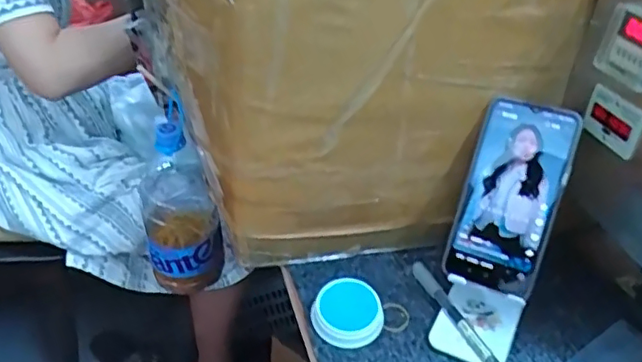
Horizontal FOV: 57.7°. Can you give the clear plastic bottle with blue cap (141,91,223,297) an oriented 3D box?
[{"bbox_3d":[-0.178,0.030,0.740,0.096,0.250,0.086,-4,35,-12],"label":"clear plastic bottle with blue cap"}]

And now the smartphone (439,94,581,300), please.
[{"bbox_3d":[0.162,0.013,0.501,0.074,0.162,0.010,19,6,20],"label":"smartphone"}]

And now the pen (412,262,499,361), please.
[{"bbox_3d":[0.121,0.120,0.534,0.016,0.012,0.130,-10,37,-19],"label":"pen"}]

